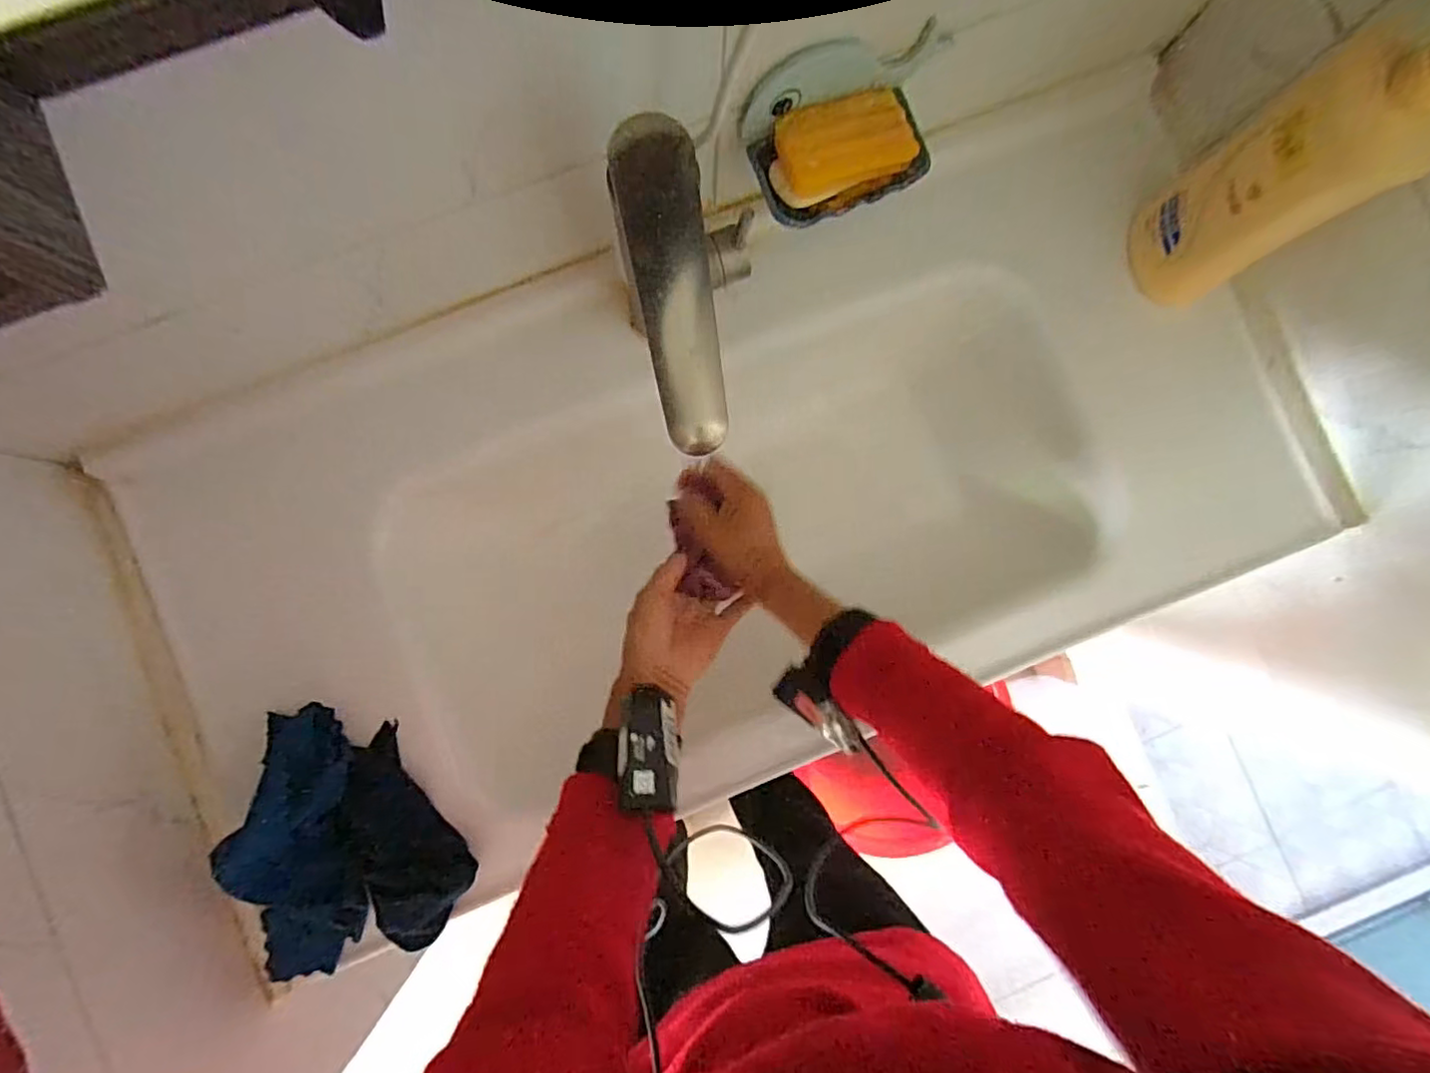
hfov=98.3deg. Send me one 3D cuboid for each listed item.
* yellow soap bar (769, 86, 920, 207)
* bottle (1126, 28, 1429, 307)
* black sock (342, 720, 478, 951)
[{"bbox_3d":[0.092,-0.288,0.455,0.103,0.028,0.058,-20,116,3],"label":"yellow soap bar"},{"bbox_3d":[0.431,-0.270,0.453,0.103,0.246,0.094,-32,87,-3],"label":"bottle"},{"bbox_3d":[-0.255,0.242,0.500,0.075,0.015,0.158,-31,83,-23],"label":"black sock"}]

